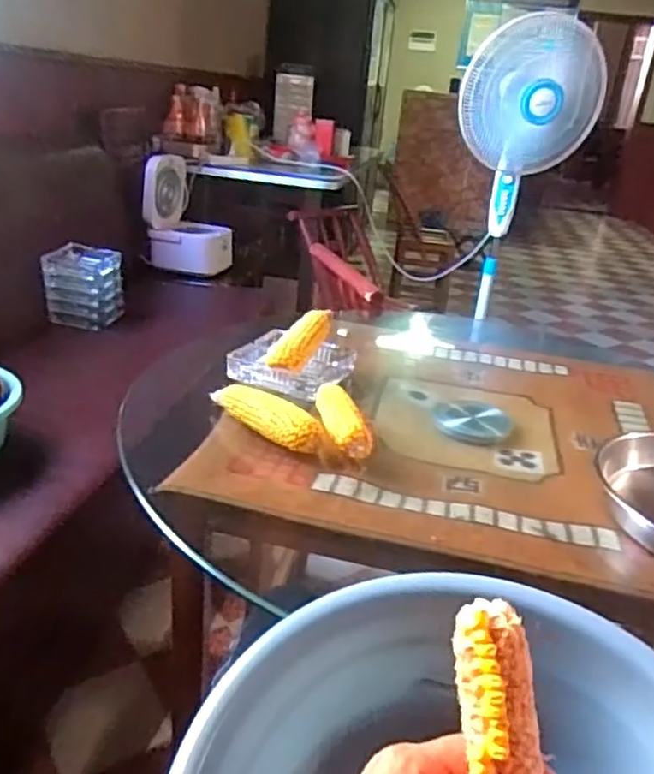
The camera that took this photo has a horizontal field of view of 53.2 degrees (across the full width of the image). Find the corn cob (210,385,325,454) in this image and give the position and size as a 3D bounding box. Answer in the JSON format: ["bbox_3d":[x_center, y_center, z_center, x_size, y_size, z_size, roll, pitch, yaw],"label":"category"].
[{"bbox_3d":[-0.077,0.030,0.813,0.169,0.041,0.050,25,31,35],"label":"corn cob"}]

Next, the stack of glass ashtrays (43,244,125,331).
[{"bbox_3d":[-0.632,-0.254,1.698,0.147,0.193,0.160,11,25,10],"label":"stack of glass ashtrays"}]

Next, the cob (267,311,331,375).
[{"bbox_3d":[-0.038,-0.073,0.981,0.053,0.042,0.161,16,40,21],"label":"cob"}]

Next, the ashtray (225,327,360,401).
[{"bbox_3d":[-0.050,-0.036,0.986,0.167,0.036,0.155,13,25,13],"label":"ashtray"}]

